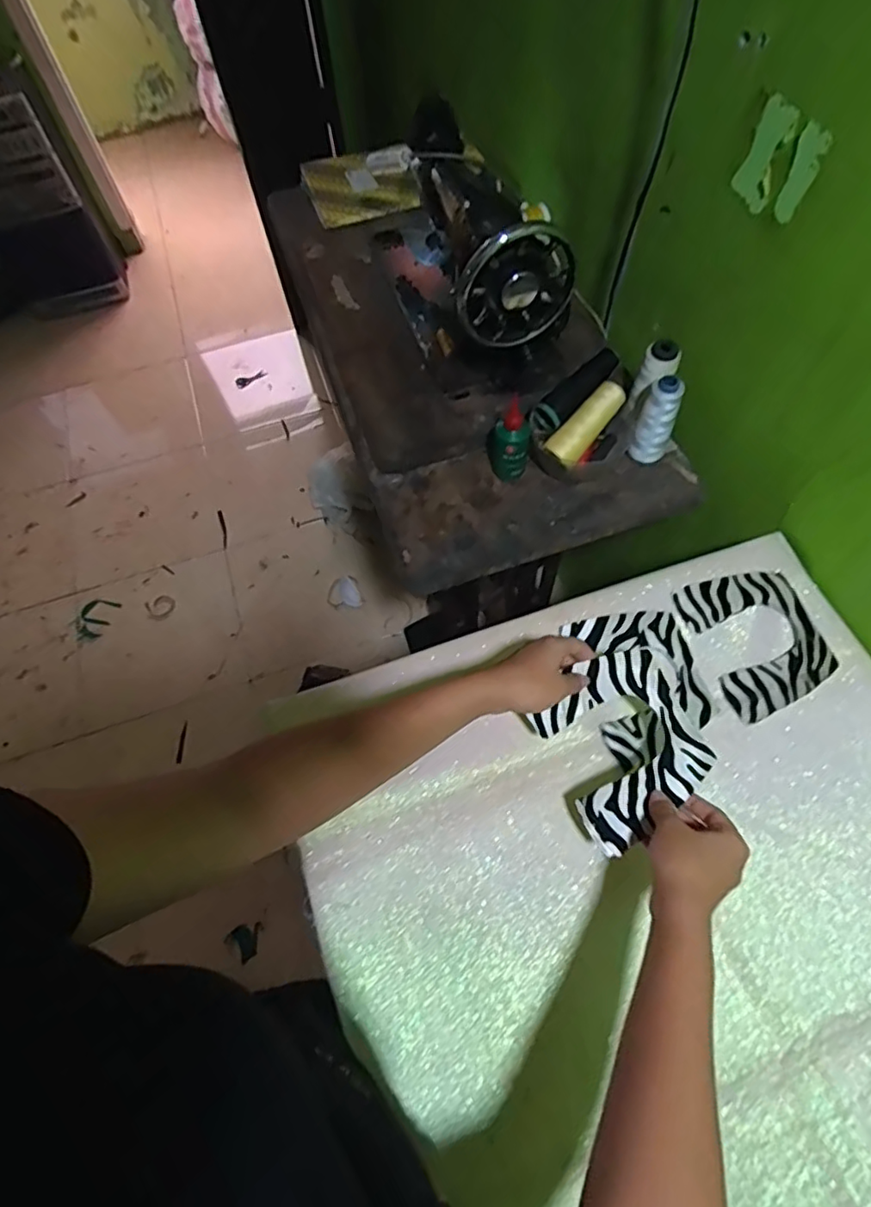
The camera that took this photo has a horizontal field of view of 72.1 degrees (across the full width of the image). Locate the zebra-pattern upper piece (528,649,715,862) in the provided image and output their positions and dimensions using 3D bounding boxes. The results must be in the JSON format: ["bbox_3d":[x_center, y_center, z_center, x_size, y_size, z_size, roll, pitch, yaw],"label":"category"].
[{"bbox_3d":[0.171,0.123,0.529,0.128,0.034,0.150,-21,64,-8],"label":"zebra-pattern upper piece"}]

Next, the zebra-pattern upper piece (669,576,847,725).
[{"bbox_3d":[0.338,0.035,0.623,0.123,0.005,0.147,-20,67,-4],"label":"zebra-pattern upper piece"}]

